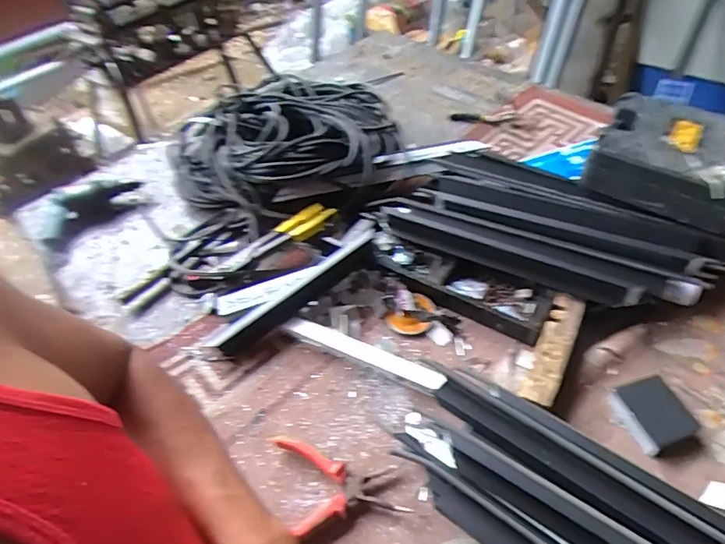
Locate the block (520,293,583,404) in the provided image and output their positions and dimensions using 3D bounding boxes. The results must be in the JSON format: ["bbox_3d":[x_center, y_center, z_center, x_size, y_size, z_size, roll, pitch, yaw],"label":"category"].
[{"bbox_3d":[0.288,0.112,0.729,0.049,0.027,0.193,21,53,23],"label":"block"}]

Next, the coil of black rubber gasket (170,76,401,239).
[{"bbox_3d":[-0.171,-0.290,1.060,0.481,0.135,0.406,-24,50,-16],"label":"coil of black rubber gasket"}]

